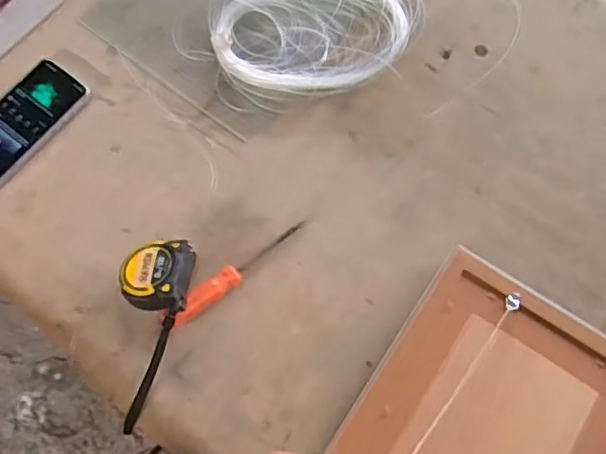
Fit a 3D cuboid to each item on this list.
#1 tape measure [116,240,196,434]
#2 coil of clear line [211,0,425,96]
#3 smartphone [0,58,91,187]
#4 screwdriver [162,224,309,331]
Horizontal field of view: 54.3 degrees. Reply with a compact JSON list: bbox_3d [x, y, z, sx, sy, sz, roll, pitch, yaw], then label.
[{"bbox_3d":[-0.156,0.107,0.587,0.065,0.051,0.191,9,85,6],"label":"tape measure"},{"bbox_3d":[0.020,-0.232,0.698,0.234,0.026,0.160,-23,71,-5],"label":"coil of clear line"},{"bbox_3d":[-0.322,-0.114,0.667,0.074,0.013,0.168,35,76,13],"label":"smartphone"},{"bbox_3d":[-0.067,0.046,0.607,0.167,0.021,0.021,-39,73,-10],"label":"screwdriver"}]

